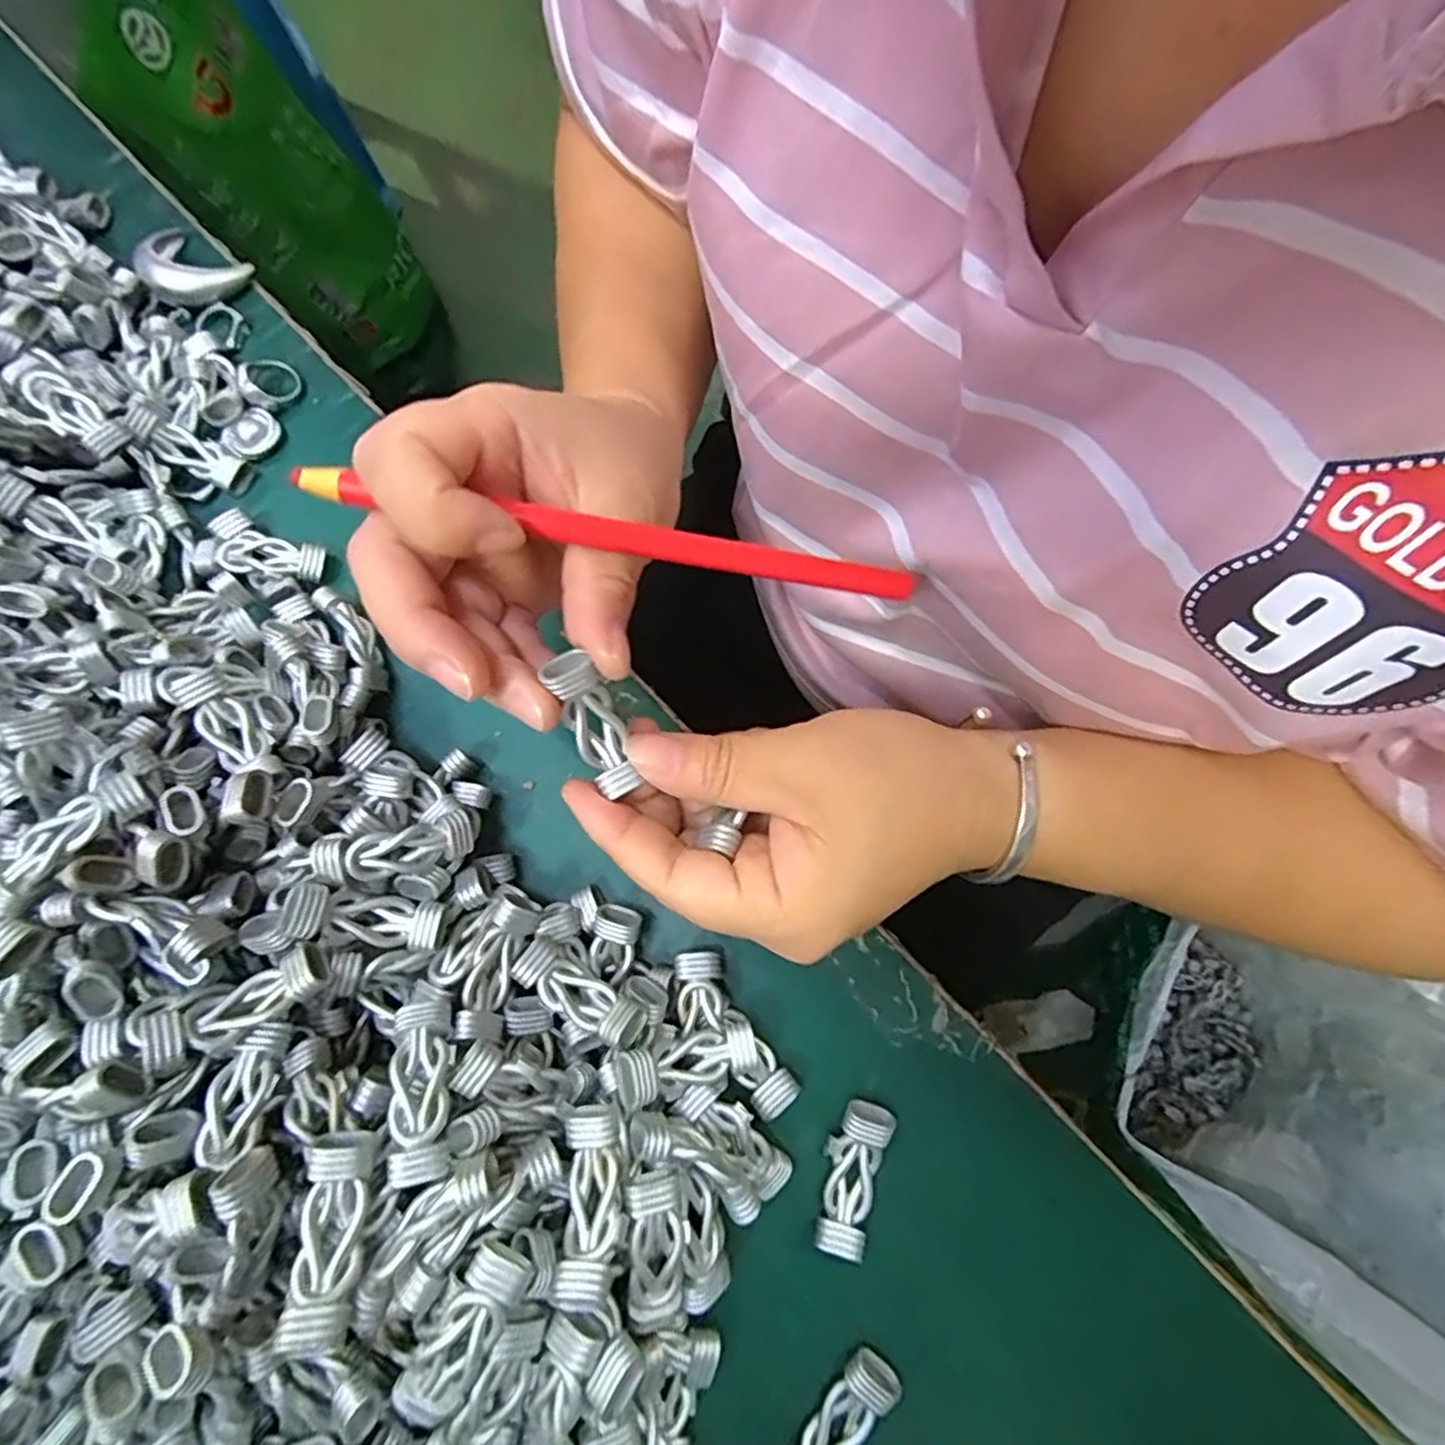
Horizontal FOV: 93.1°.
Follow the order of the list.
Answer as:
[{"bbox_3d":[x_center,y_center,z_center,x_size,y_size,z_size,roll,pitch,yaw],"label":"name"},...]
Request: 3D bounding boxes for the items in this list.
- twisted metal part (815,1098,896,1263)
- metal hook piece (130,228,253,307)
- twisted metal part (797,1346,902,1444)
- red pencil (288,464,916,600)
[{"bbox_3d":[0.041,0.145,0.220,0.016,0.009,0.044,18,78,4],"label":"twisted metal part"},{"bbox_3d":[-0.233,-0.197,0.296,0.043,0.012,0.034,26,78,6],"label":"metal hook piece"},{"bbox_3d":[0.036,0.211,0.201,0.017,0.010,0.044,37,80,8],"label":"twisted metal part"},{"bbox_3d":[-0.026,-0.052,0.192,0.169,0.007,0.011,7,77,-11],"label":"red pencil"}]

